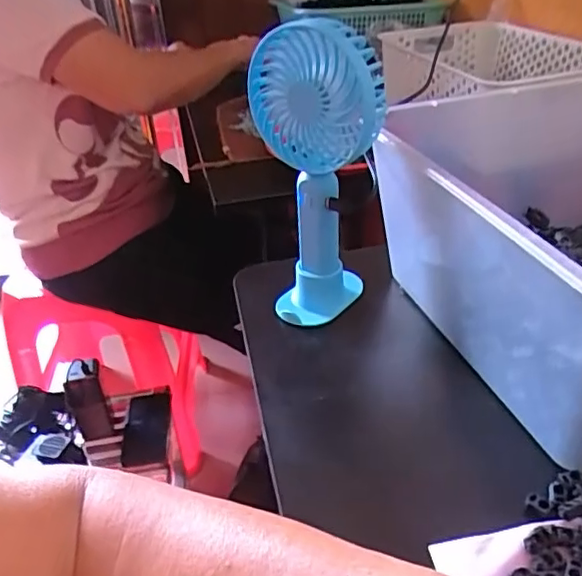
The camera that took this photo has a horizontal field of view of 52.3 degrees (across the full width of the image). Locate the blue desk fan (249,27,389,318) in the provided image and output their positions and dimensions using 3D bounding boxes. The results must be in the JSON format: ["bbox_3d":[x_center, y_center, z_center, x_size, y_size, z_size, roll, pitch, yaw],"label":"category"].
[{"bbox_3d":[0.020,-0.075,0.444,0.089,0.224,0.074,-6,33,-3],"label":"blue desk fan"}]

